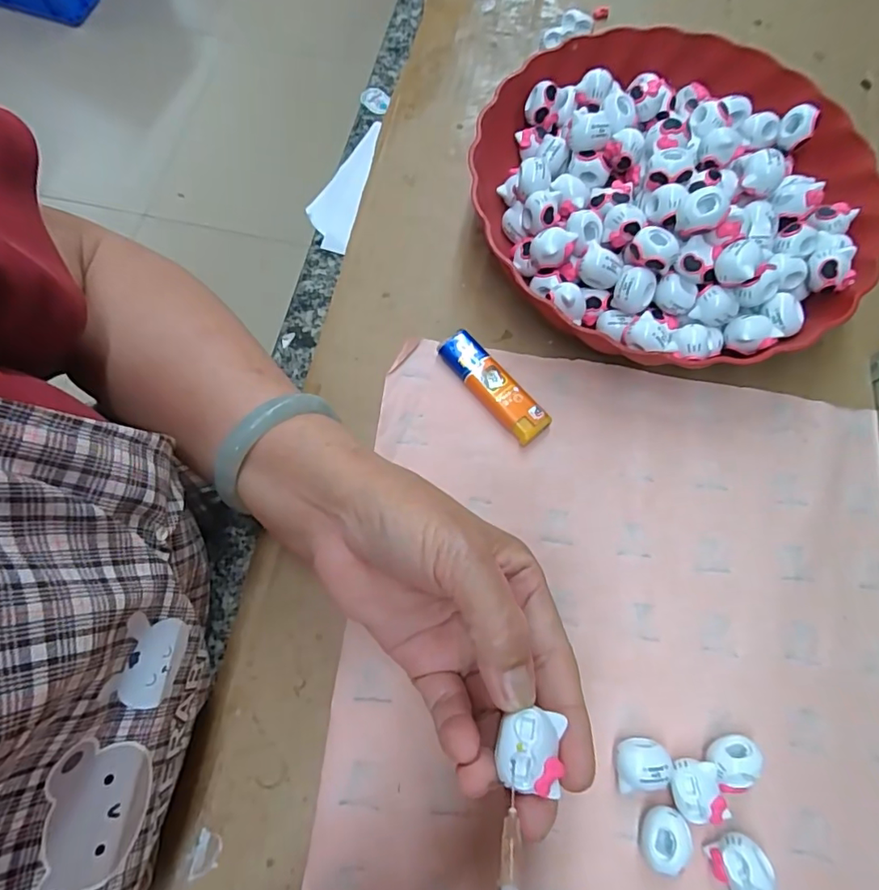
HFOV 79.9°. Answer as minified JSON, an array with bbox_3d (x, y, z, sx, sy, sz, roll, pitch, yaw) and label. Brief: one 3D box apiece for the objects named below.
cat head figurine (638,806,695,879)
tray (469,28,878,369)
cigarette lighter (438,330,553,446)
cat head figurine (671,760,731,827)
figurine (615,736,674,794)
[{"bbox_3d":[0.102,0.180,0.241,0.021,0.021,0.025,39,75,11],"label":"cat head figurine"},{"bbox_3d":[0.147,-0.158,0.331,0.237,0.061,0.242,-14,72,-5],"label":"tray"},{"bbox_3d":[0.032,-0.035,0.313,0.022,0.012,0.079,-39,76,-12],"label":"cigarette lighter"},{"bbox_3d":[0.119,0.162,0.246,0.022,0.016,0.026,-13,72,-5],"label":"cat head figurine"},{"bbox_3d":[0.096,0.151,0.248,0.025,0.018,0.020,-2,72,-1],"label":"figurine"}]

